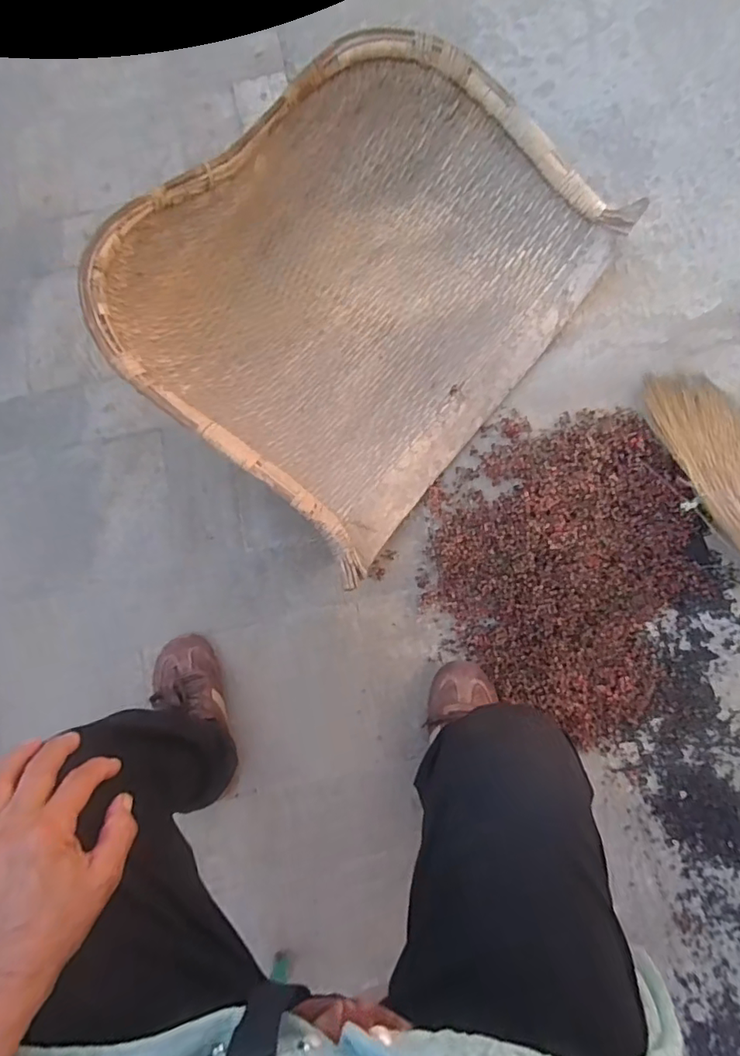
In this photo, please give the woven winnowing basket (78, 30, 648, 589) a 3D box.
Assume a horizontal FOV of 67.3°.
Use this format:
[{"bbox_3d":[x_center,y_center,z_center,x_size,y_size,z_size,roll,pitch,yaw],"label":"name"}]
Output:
[{"bbox_3d":[-0.008,-0.368,0.828,0.523,0.202,0.695,37,81,11],"label":"woven winnowing basket"}]

